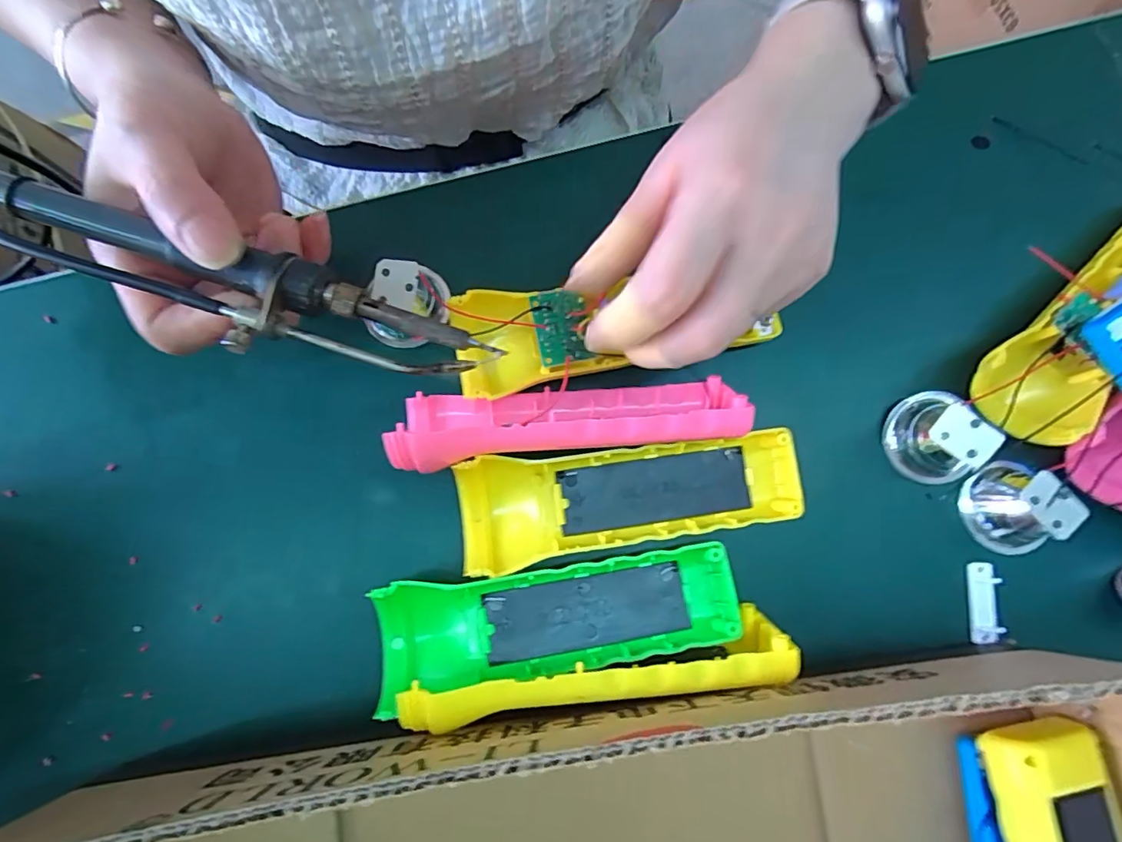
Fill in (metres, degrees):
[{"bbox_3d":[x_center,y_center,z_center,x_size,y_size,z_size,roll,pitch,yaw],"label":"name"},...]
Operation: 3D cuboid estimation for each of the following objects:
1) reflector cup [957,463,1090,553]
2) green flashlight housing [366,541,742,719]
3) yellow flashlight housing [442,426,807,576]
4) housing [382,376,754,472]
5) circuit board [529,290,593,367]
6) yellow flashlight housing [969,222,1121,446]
[{"bbox_3d":[0.213,0.041,0.243,0.031,0.034,0.041,-14,78,-4],"label":"reflector cup"},{"bbox_3d":[-0.003,0.084,0.226,0.157,0.022,0.049,-12,84,-3],"label":"green flashlight housing"},{"bbox_3d":[0.031,0.033,0.236,0.154,0.022,0.047,-8,83,-2],"label":"yellow flashlight housing"},{"bbox_3d":[0.002,0.000,0.233,0.157,0.039,0.041,-2,78,-4],"label":"housing"},{"bbox_3d":[0.000,-0.044,0.239,0.024,0.004,0.034,-10,78,-3],"label":"circuit board"},{"bbox_3d":[0.263,-0.051,0.258,0.160,0.036,0.050,-43,86,-6],"label":"yellow flashlight housing"}]

